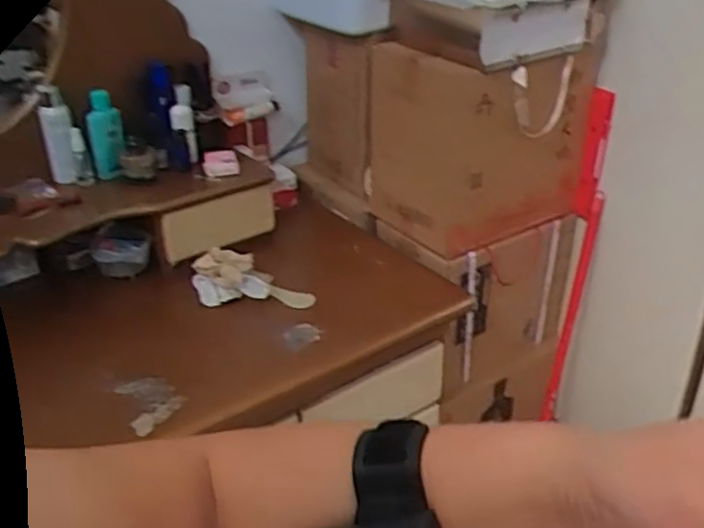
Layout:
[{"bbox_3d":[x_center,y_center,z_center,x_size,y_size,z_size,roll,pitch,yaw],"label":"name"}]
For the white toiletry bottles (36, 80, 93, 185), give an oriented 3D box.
[{"bbox_3d":[-0.480,-0.214,1.213,0.062,0.171,0.043,-13,32,-19],"label":"white toiletry bottles"}]

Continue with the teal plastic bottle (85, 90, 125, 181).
[{"bbox_3d":[-0.416,-0.217,1.236,0.054,0.138,0.046,-10,31,-15],"label":"teal plastic bottle"}]

